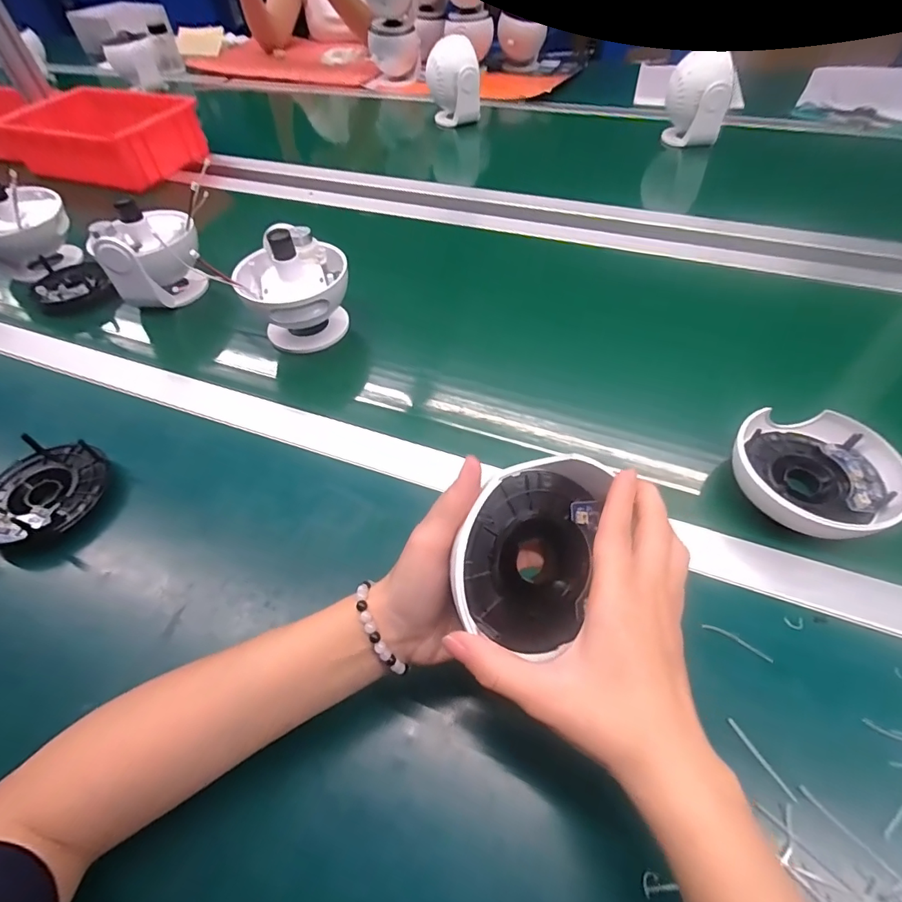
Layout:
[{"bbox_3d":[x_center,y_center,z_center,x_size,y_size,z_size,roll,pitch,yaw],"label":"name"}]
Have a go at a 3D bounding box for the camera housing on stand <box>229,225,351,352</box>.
[{"bbox_3d":[-0.167,-0.177,0.514,0.109,0.117,0.098,-9,51,-4],"label":"camera housing on stand"}]

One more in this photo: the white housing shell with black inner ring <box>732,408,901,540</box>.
[{"bbox_3d":[0.293,0.015,0.380,0.115,0.036,0.099,37,66,27],"label":"white housing shell with black inner ring"}]

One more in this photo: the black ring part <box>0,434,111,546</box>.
[{"bbox_3d":[-0.347,0.036,0.398,0.095,0.036,0.095,-3,55,4],"label":"black ring part"}]

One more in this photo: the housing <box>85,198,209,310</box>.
[{"bbox_3d":[-0.360,-0.238,0.570,0.110,0.104,0.106,-32,56,-21],"label":"housing"}]

